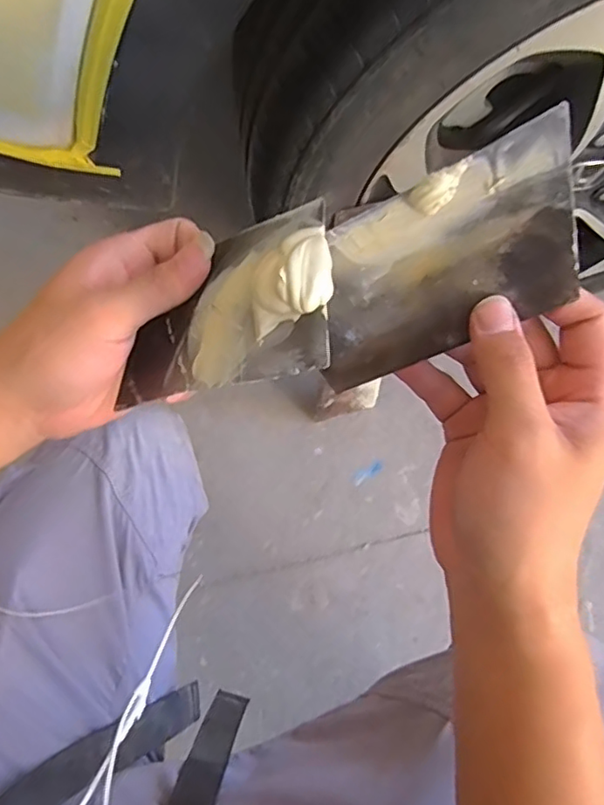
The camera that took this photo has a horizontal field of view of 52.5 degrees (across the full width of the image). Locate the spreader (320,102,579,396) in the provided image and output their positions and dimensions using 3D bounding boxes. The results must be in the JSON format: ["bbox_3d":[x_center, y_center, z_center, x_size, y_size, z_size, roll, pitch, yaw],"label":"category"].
[{"bbox_3d":[0.053,-0.052,0.257,0.127,0.073,0.005,-22,31,29],"label":"spreader"}]

